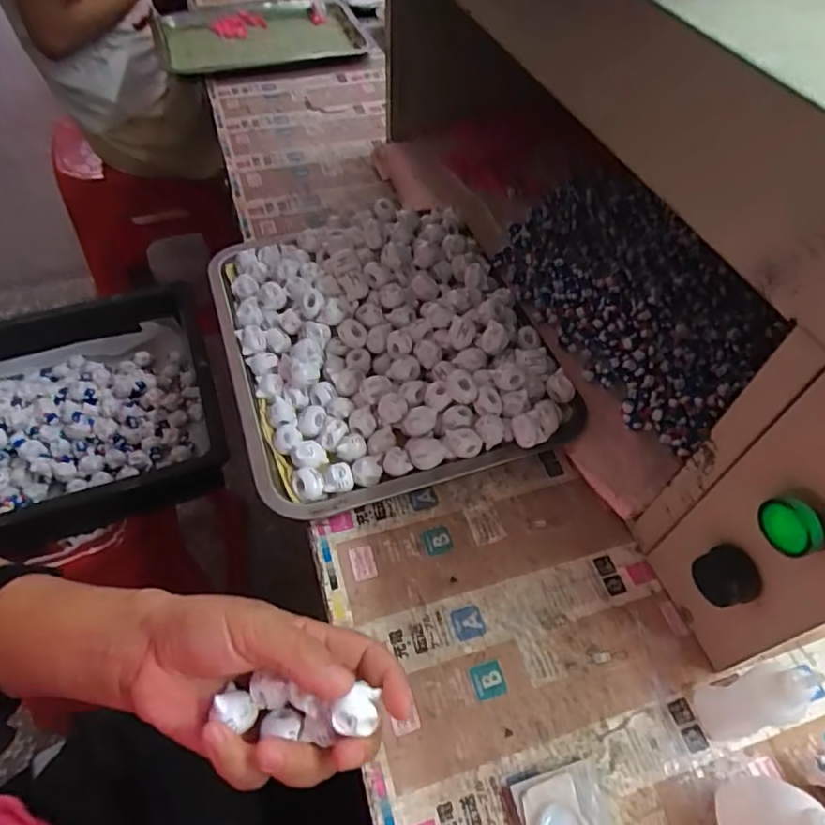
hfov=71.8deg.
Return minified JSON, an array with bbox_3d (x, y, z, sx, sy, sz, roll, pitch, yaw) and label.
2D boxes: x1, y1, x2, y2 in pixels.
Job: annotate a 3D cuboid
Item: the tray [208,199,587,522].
[{"bbox_3d":[-0.031,-0.073,0.490,0.253,0.046,0.308,-15,55,-12],"label":"tray"}]

